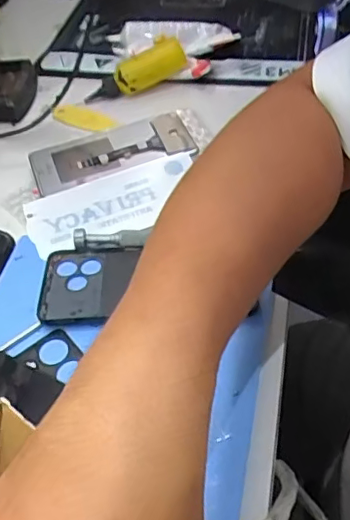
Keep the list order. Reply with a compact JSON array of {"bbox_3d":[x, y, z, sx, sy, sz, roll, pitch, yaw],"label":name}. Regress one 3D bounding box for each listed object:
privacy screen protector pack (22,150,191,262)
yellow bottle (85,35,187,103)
[{"bbox_3d":[-0.054,-0.053,0.516,0.162,0.010,0.076,-17,52,-10],"label":"privacy screen protector pack"},{"bbox_3d":[-0.042,-0.222,0.661,0.128,0.046,0.035,-29,53,-19],"label":"yellow bottle"}]

